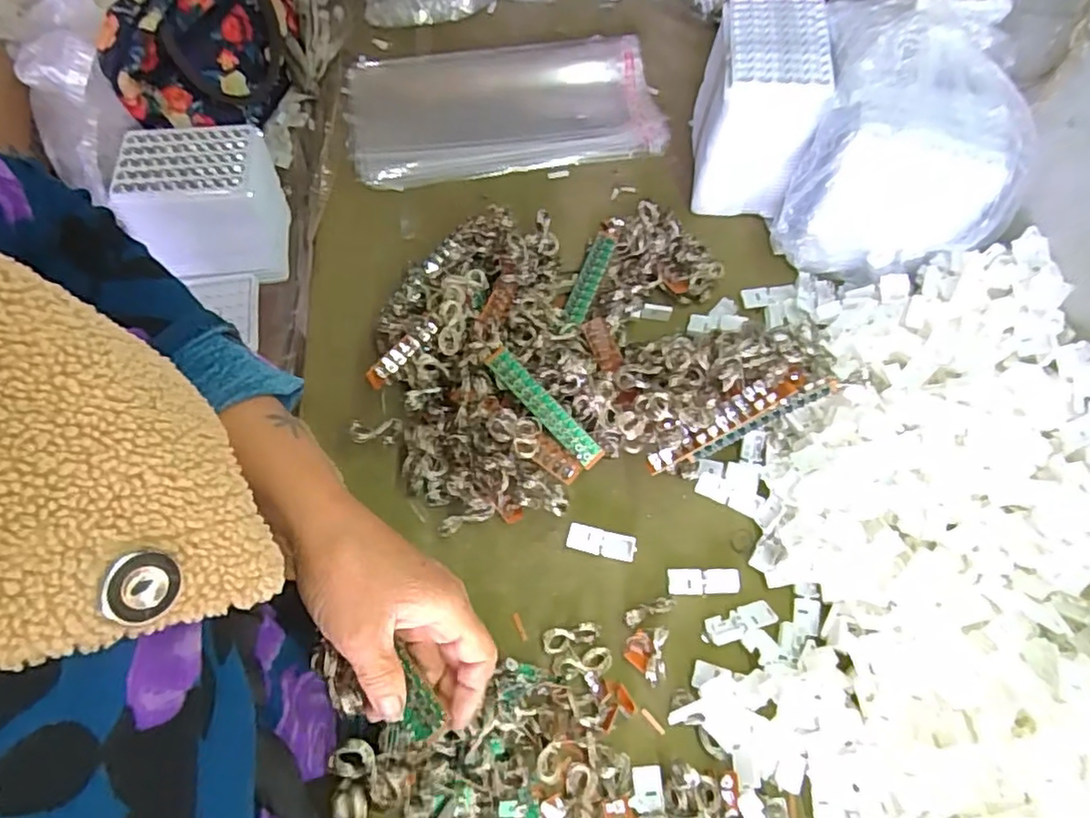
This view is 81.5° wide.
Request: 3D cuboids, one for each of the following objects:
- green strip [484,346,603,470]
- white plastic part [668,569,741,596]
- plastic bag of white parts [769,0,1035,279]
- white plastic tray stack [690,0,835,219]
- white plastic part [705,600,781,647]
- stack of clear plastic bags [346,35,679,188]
[{"bbox_3d":[-0.001,-0.002,0.537,0.021,0.008,0.127,-42,83,-17],"label":"green strip"},{"bbox_3d":[0.127,0.138,0.505,0.056,0.010,0.019,-1,64,-2],"label":"white plastic part"},{"bbox_3d":[0.320,-0.244,0.570,0.169,0.181,0.187,16,65,6],"label":"plastic bag of white parts"},{"bbox_3d":[0.202,-0.283,0.619,0.094,0.155,0.135,6,64,2],"label":"white plastic tray stack"},{"bbox_3d":[0.153,0.166,0.490,0.058,0.008,0.021,-14,66,-8],"label":"white plastic part"},{"bbox_3d":[-0.047,-0.342,0.707,0.344,0.030,0.167,-5,65,-4],"label":"stack of clear plastic bags"}]

